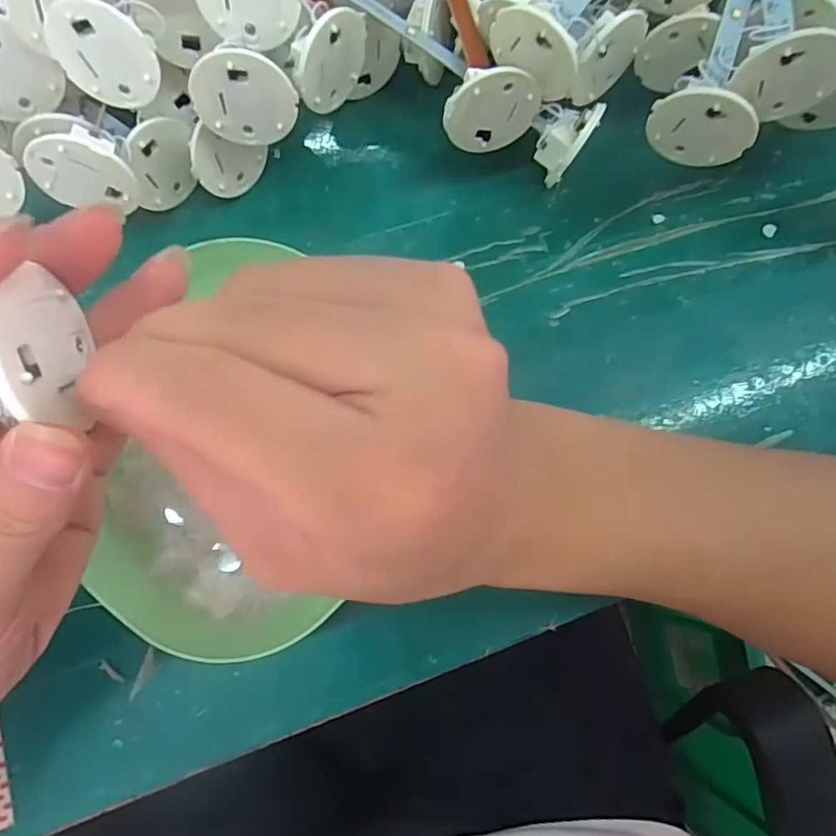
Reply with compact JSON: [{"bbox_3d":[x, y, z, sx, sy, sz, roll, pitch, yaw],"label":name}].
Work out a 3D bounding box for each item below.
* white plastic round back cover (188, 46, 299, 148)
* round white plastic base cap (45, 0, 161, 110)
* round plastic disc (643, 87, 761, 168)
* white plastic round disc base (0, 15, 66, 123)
[{"bbox_3d":[-0.066,-0.122,0.218,0.037,0.036,0.009,-2,75,-3],"label":"white plastic round back cover"},{"bbox_3d":[-0.117,-0.136,0.213,0.036,0.038,0.004,-21,52,35],"label":"round white plastic base cap"},{"bbox_3d":[0.109,-0.111,0.219,0.038,0.036,0.004,26,76,5],"label":"round plastic disc"},{"bbox_3d":[-0.162,-0.136,0.221,0.036,0.034,0.010,-29,78,-9],"label":"white plastic round disc base"}]

